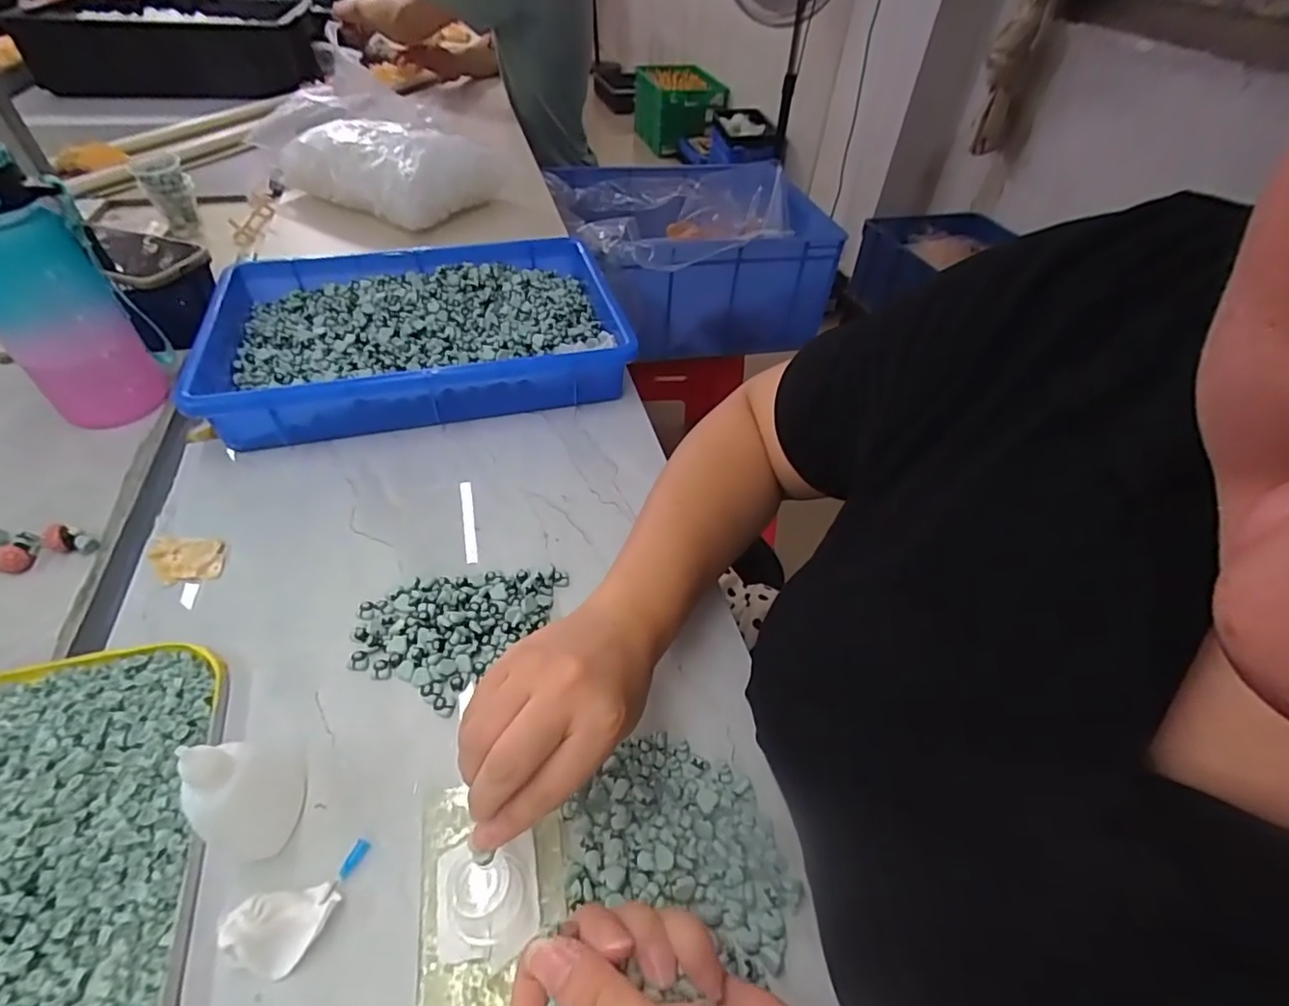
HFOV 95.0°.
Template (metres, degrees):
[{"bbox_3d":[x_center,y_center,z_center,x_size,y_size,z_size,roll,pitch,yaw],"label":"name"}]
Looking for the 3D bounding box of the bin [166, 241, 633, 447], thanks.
[{"bbox_3d":[-0.220,-0.169,0.584,0.370,0.064,0.244,-11,49,-12],"label":"bin"}]

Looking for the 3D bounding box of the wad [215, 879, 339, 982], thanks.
[{"bbox_3d":[-0.169,0.193,0.274,0.034,0.020,0.038,20,50,16],"label":"wad"}]

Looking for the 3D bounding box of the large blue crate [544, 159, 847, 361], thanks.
[{"bbox_3d":[0.067,-0.517,1.203,0.482,0.258,0.446,-11,47,-16],"label":"large blue crate"}]

